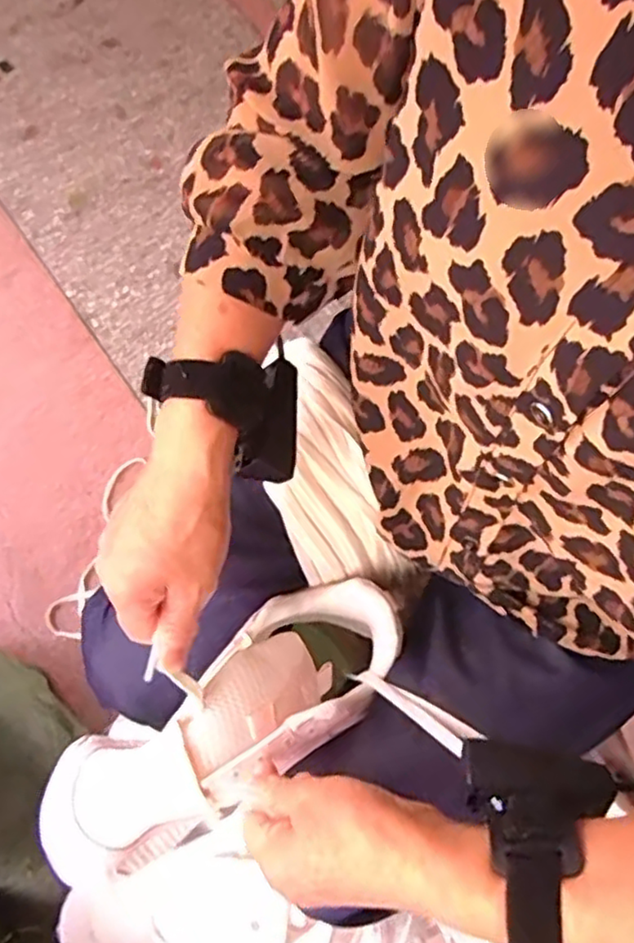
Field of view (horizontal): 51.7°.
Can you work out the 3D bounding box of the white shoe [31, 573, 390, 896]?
[{"bbox_3d":[-0.051,0.158,0.419,0.243,0.076,0.088,-30,76,-26],"label":"white shoe"}]

